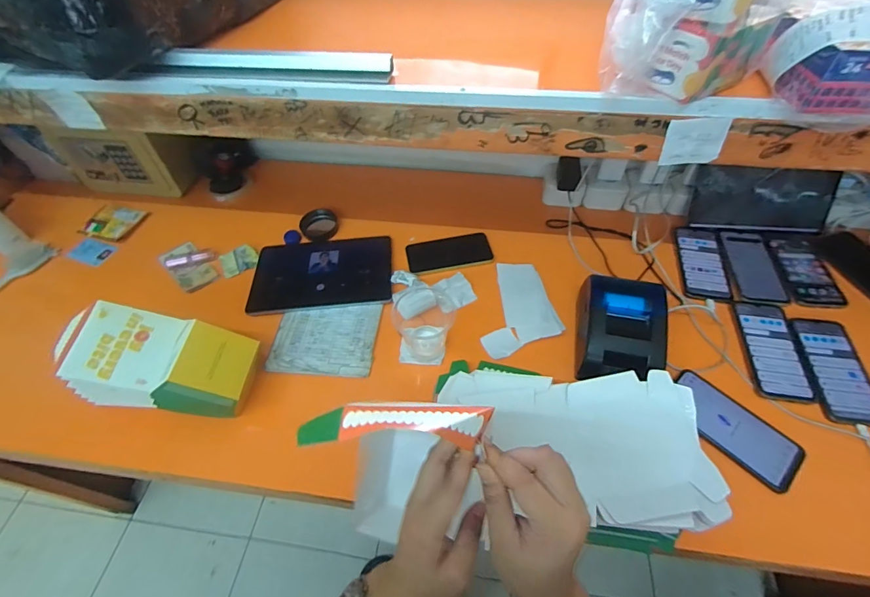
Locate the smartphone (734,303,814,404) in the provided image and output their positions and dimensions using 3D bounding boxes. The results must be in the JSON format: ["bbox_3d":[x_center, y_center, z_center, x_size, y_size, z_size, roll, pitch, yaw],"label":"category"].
[{"bbox_3d":[0.521,0.075,0.635,0.082,0.008,0.170,6,54,7],"label":"smartphone"}]

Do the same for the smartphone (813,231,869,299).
[{"bbox_3d":[0.764,-0.051,0.721,0.074,0.014,0.166,-30,61,1],"label":"smartphone"}]

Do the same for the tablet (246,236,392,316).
[{"bbox_3d":[-0.207,-0.048,0.749,0.250,0.006,0.162,-5,54,-2],"label":"tablet"}]

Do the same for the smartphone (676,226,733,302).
[{"bbox_3d":[0.489,-0.066,0.743,0.084,0.014,0.167,8,54,8],"label":"smartphone"}]

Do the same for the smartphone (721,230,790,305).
[{"bbox_3d":[0.570,-0.057,0.733,0.075,0.011,0.163,7,54,8],"label":"smartphone"}]

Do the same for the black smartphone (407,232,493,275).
[{"bbox_3d":[0.027,-0.085,0.773,0.156,0.007,0.079,-12,54,-7],"label":"black smartphone"}]

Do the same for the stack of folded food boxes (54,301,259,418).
[{"bbox_3d":[-0.379,0.098,0.576,0.224,0.124,0.126,5,54,6],"label":"stack of folded food boxes"}]

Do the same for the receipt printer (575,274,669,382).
[{"bbox_3d":[0.270,0.050,0.607,0.118,0.081,0.152,7,54,7],"label":"receipt printer"}]

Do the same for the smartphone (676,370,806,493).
[{"bbox_3d":[0.412,0.176,0.567,0.084,0.008,0.164,-37,61,-22],"label":"smartphone"}]

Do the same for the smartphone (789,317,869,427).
[{"bbox_3d":[0.600,0.102,0.611,0.080,0.004,0.169,7,54,7],"label":"smartphone"}]

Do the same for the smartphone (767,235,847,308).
[{"bbox_3d":[0.658,-0.054,0.727,0.082,0.005,0.156,5,54,6],"label":"smartphone"}]

